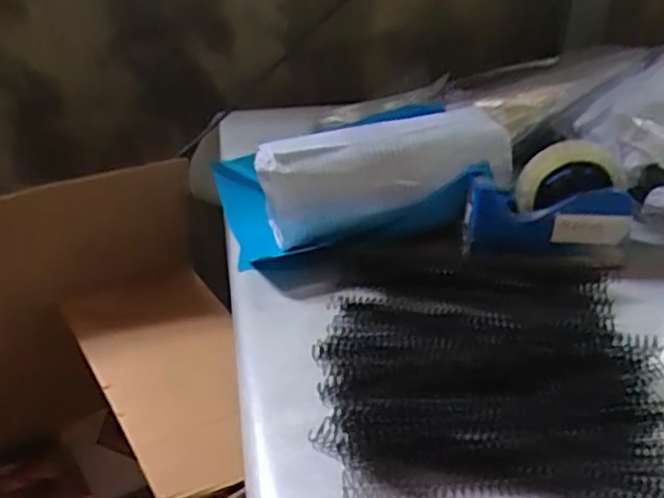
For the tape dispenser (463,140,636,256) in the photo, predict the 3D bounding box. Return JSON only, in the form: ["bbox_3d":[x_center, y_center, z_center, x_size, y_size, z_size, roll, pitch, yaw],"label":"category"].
[{"bbox_3d":[0.206,-0.048,0.664,0.155,0.096,0.071,-6,33,-8],"label":"tape dispenser"}]

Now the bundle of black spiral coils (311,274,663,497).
[{"bbox_3d":[0.121,0.085,0.542,0.257,0.038,0.261,1,32,3],"label":"bundle of black spiral coils"}]

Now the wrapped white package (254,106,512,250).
[{"bbox_3d":[0.053,-0.071,0.692,0.246,0.099,0.077,-10,33,-13],"label":"wrapped white package"}]

